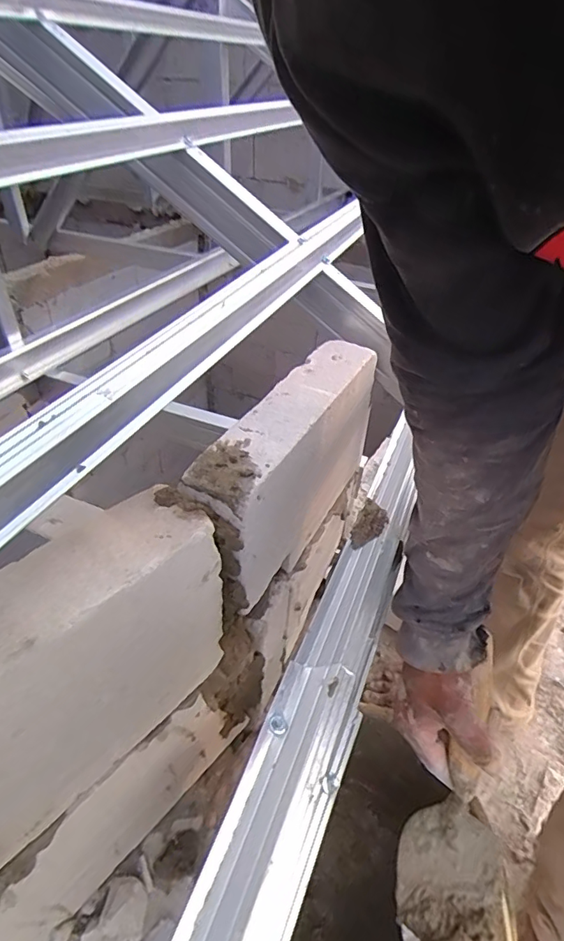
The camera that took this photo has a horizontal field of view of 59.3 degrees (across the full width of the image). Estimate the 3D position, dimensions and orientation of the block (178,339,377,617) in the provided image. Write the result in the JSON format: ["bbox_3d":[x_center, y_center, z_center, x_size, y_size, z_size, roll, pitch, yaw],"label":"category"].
[{"bbox_3d":[0.013,-0.004,0.608,0.071,0.189,0.358,19,41,19],"label":"block"}]

